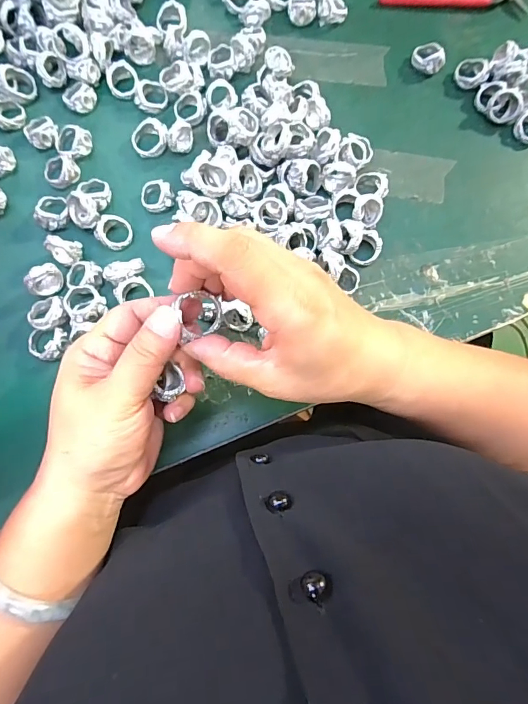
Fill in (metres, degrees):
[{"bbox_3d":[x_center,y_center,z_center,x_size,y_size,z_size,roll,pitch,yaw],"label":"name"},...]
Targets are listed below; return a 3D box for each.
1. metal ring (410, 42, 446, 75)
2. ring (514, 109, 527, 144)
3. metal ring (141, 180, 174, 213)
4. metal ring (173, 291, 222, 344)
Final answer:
[{"bbox_3d":[0.146,-0.262,0.374,0.028,0.016,0.028,0,78,-1],"label":"metal ring"},{"bbox_3d":[0.229,-0.194,0.359,0.027,0.007,0.027,-5,112,7],"label":"ring"},{"bbox_3d":[-0.086,-0.126,0.340,0.026,0.016,0.027,0,78,-1],"label":"metal ring"},{"bbox_3d":[-0.036,-0.020,0.231,0.025,0.010,0.023,0,78,-1],"label":"metal ring"}]

